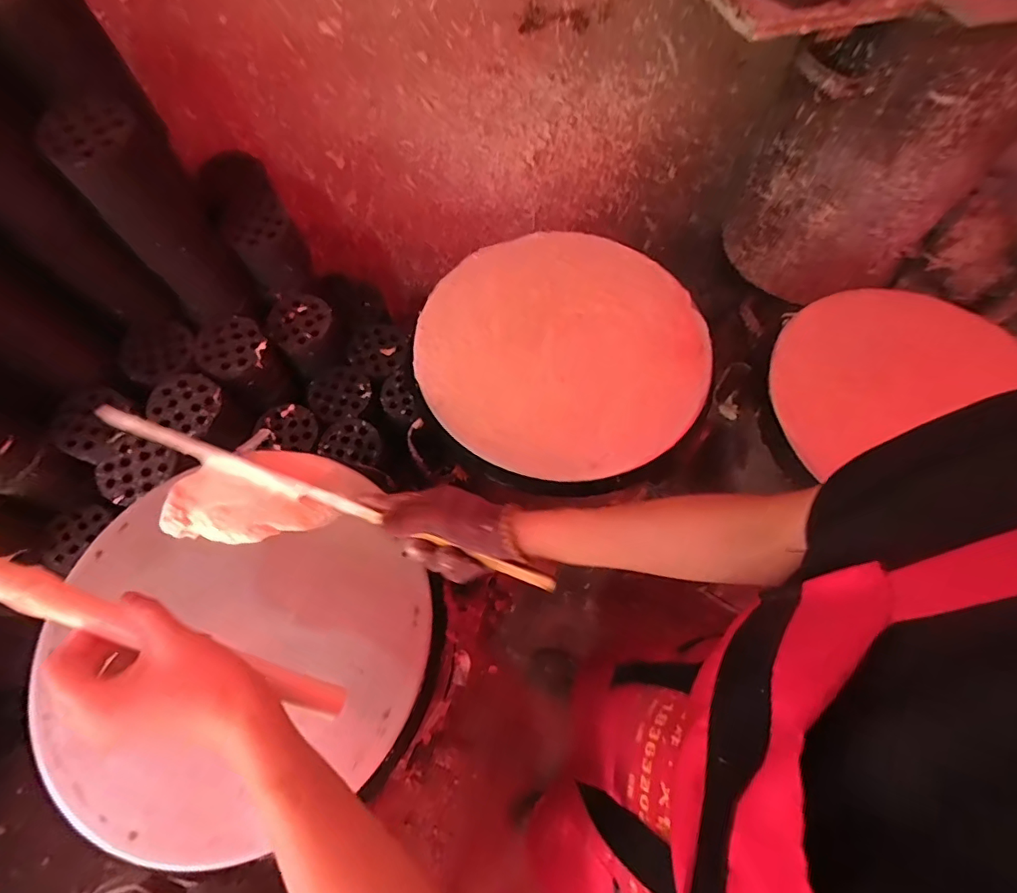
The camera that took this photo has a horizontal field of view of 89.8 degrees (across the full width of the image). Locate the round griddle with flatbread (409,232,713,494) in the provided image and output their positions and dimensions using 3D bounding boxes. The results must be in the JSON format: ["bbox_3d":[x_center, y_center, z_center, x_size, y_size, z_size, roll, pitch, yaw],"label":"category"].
[{"bbox_3d":[0.069,-0.127,0.656,0.356,0.028,0.368,1,66,-2],"label":"round griddle with flatbread"}]

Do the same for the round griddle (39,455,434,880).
[{"bbox_3d":[-0.271,0.178,0.502,0.354,0.030,0.349,1,66,-2],"label":"round griddle"}]

